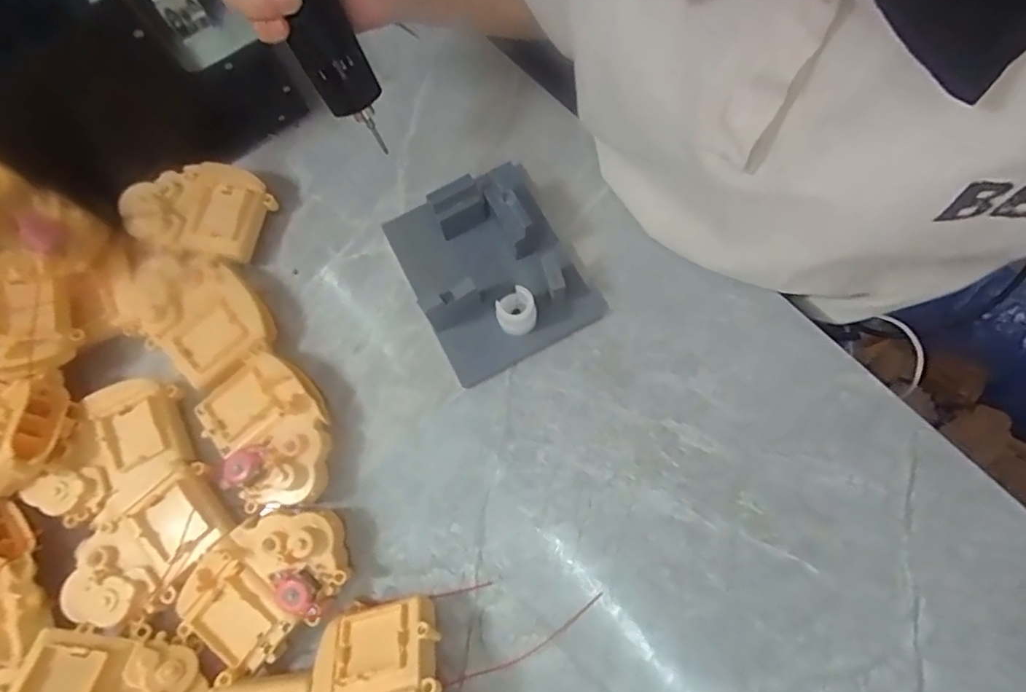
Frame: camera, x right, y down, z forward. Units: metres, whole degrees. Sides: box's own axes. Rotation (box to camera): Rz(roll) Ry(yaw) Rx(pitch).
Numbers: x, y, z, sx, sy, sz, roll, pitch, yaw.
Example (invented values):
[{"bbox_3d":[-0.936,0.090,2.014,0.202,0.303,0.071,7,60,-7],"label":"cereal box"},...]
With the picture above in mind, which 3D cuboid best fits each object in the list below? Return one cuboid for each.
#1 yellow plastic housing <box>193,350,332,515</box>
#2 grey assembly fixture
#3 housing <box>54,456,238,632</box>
[{"bbox_3d":[-0.157,0.055,0.369,0.075,0.038,0.104,-35,74,-5],"label":"yellow plastic housing"},{"bbox_3d":[-0.015,-0.059,0.385,0.111,0.055,0.133,-28,74,-3],"label":"grey assembly fixture"},{"bbox_3d":[-0.225,0.125,0.345,0.097,0.020,0.059,-39,74,-6],"label":"housing"}]

